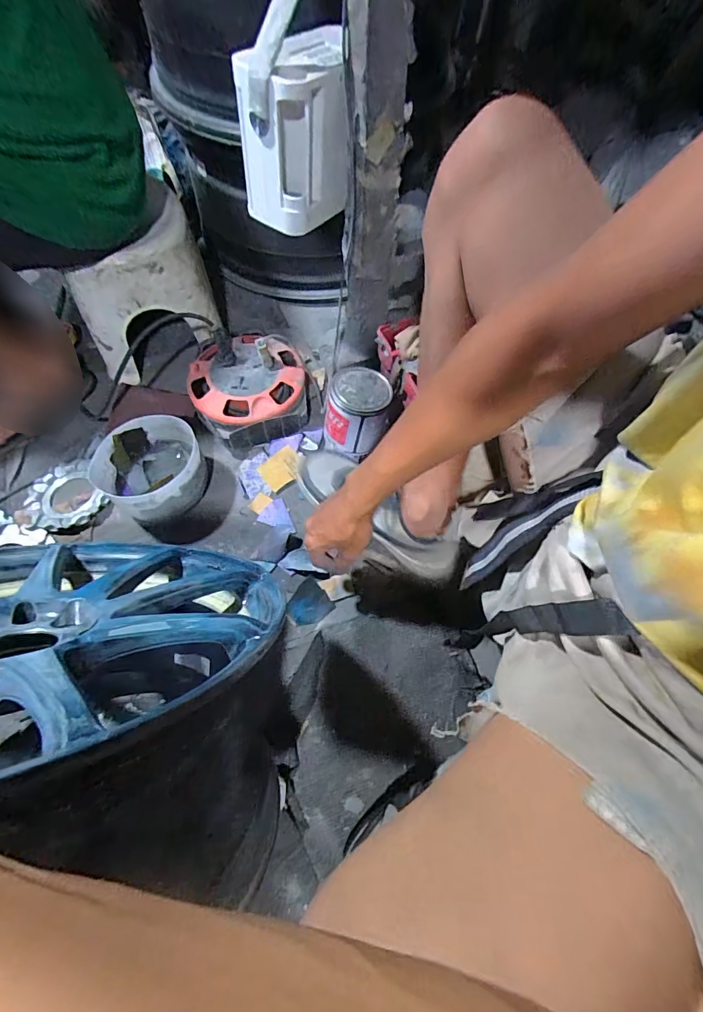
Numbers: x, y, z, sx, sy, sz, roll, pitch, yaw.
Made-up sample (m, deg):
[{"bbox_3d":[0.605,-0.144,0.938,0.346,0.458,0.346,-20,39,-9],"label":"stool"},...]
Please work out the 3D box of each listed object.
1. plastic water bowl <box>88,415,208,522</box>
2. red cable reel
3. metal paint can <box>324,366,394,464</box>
[{"bbox_3d":[-0.316,-0.057,0.684,0.151,0.091,0.151,1,61,-2],"label":"plastic water bowl"},{"bbox_3d":[-0.186,-0.228,0.756,0.202,0.129,0.214,-13,63,-9],"label":"red cable reel"},{"bbox_3d":[0.009,-0.159,0.731,0.110,0.119,0.110,3,61,-1],"label":"metal paint can"}]

